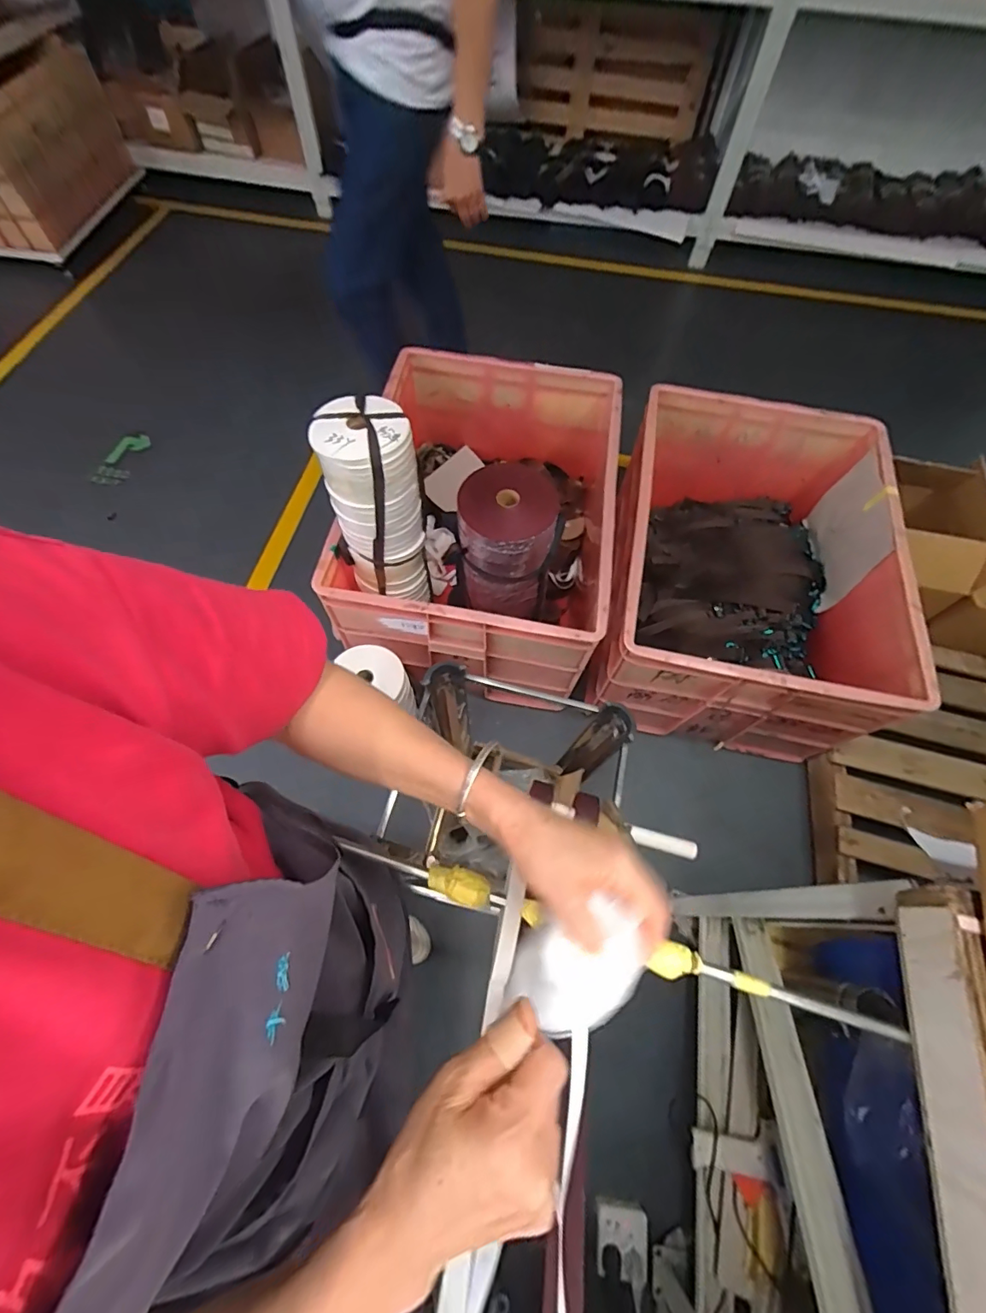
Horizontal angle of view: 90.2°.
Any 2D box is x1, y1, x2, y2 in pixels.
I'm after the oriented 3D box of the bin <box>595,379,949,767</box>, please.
[{"bbox_3d":[0.633,-0.227,1.310,0.623,0.414,0.834,11,64,4],"label":"bin"}]

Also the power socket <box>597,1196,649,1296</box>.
[{"bbox_3d":[0.235,1.069,0.895,0.087,0.036,0.102,8,64,2],"label":"power socket"}]

